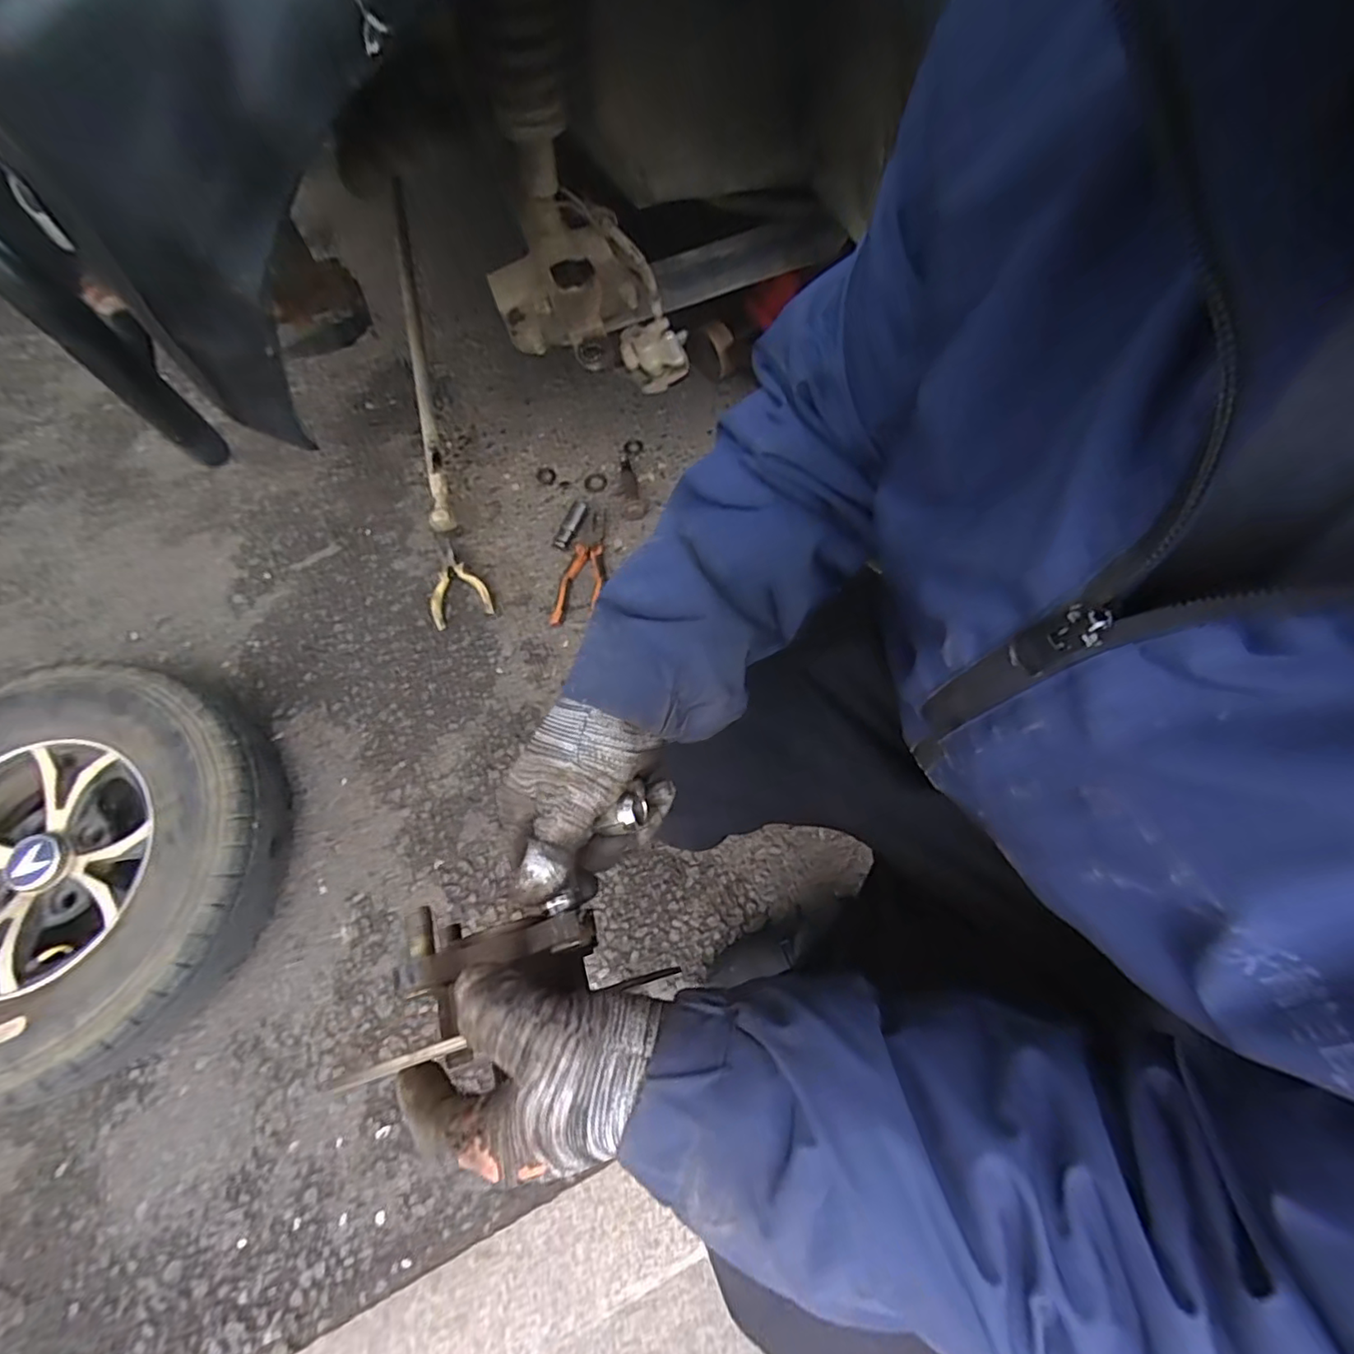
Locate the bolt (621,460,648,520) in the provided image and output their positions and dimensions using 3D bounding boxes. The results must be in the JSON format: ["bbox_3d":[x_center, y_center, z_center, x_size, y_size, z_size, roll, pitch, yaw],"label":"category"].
[{"bbox_3d":[-0.074,-0.295,0.927,0.035,0.029,0.117,-13,69,-4],"label":"bolt"}]

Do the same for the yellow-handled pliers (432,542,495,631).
[{"bbox_3d":[-0.325,-0.139,0.866,0.081,0.020,0.129,-21,69,-7],"label":"yellow-handled pliers"}]

